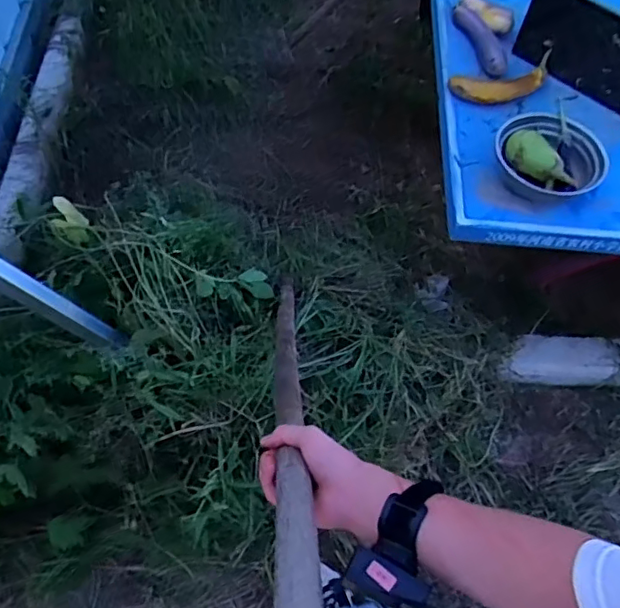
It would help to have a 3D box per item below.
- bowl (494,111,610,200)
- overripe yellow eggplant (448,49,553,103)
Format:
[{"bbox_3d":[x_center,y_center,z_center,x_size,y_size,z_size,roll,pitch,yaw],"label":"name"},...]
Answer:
[{"bbox_3d":[0.478,-0.308,1.189,0.201,0.066,0.204,2,60,-4],"label":"bowl"},{"bbox_3d":[0.449,-0.511,1.317,0.247,0.049,0.098,-14,63,-14],"label":"overripe yellow eggplant"}]

